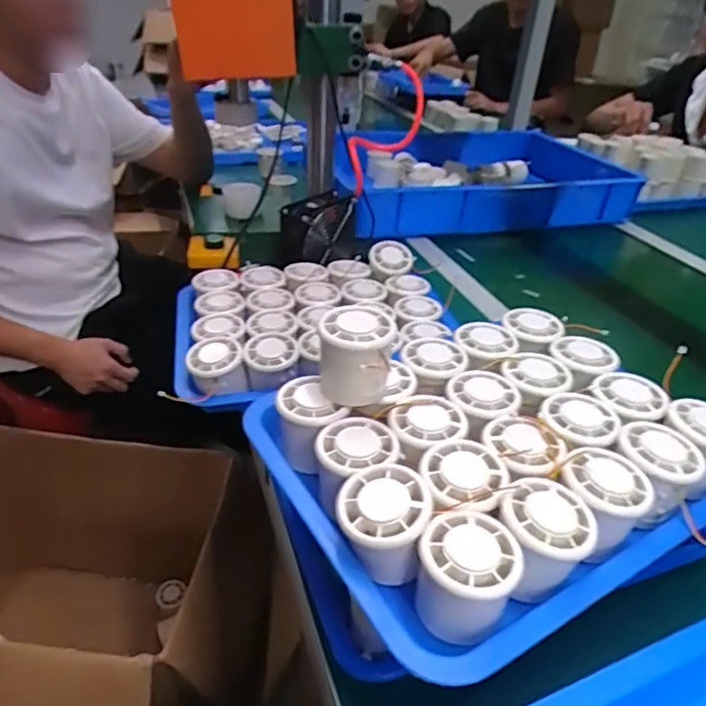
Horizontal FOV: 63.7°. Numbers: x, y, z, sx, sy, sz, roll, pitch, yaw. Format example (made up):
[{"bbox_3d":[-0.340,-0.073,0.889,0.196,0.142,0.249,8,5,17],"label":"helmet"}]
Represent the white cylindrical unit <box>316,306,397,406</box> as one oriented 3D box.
[{"bbox_3d":[0.002,0.002,0.422,0.054,0.061,0.050,9,33,7],"label":"white cylindrical unit"}]

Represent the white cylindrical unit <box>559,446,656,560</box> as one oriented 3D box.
[{"bbox_3d":[0.166,0.098,0.377,0.055,0.042,0.055,3,33,-2],"label":"white cylindrical unit"}]

